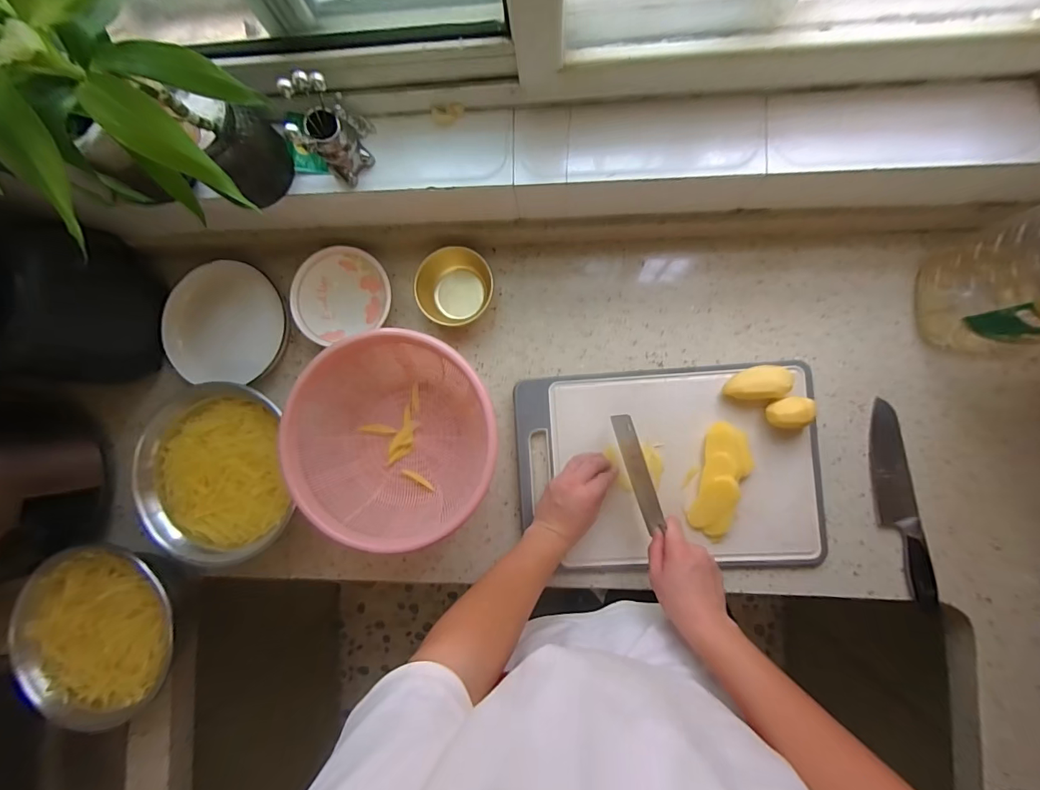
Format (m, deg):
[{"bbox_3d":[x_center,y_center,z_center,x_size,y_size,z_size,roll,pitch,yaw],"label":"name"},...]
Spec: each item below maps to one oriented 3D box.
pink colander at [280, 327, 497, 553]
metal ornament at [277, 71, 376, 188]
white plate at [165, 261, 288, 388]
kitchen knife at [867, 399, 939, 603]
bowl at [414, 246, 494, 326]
[{"bbox_3d":[-0.171,0.060,0.640,0.278,0.118,0.260,-13,87,5],"label":"pink colander"},{"bbox_3d":[-0.216,-0.305,0.519,0.057,0.110,0.068,-12,87,5],"label":"metal ornament"},{"bbox_3d":[-0.466,-0.113,0.701,0.191,0.021,0.182,0,88,5],"label":"white plate"},{"bbox_3d":[0.524,0.145,0.617,0.053,0.022,0.267,-10,87,5],"label":"kitchen knife"},{"bbox_3d":[-0.097,-0.159,0.675,0.110,0.051,0.106,0,88,5],"label":"bowl"}]

